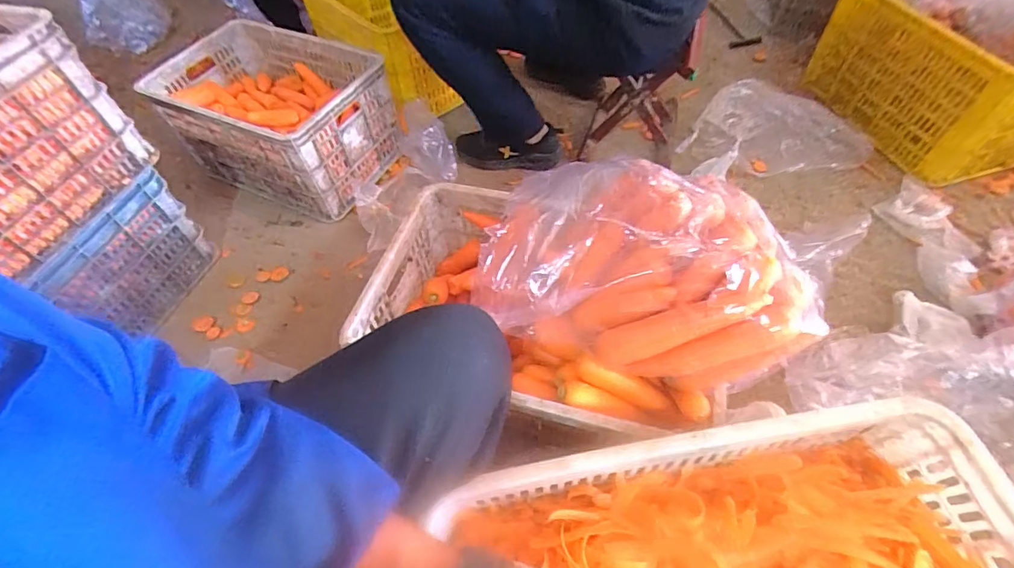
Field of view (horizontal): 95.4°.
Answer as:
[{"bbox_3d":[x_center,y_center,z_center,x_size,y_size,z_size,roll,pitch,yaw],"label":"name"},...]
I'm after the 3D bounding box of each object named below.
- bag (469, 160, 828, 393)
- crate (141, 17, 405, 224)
[{"bbox_3d":[0.178,-0.035,0.594,0.360,0.145,0.259,12,58,13],"label":"bag"},{"bbox_3d":[-0.601,-0.436,1.210,0.569,0.250,0.349,21,60,18],"label":"crate"}]

